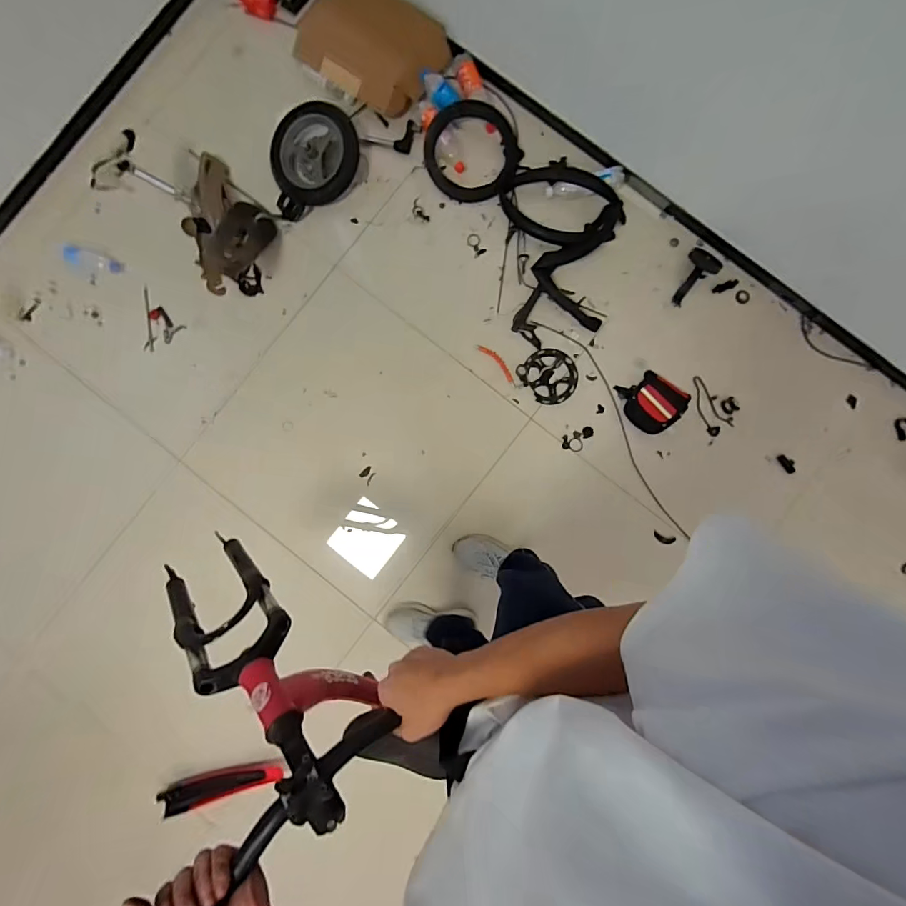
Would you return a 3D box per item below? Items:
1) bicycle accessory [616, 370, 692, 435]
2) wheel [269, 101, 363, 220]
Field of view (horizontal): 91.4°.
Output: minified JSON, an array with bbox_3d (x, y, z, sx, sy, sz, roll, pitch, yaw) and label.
[{"bbox_3d":[0.631,-0.164,1.358,0.193,0.074,0.181,-25,88,0],"label":"bicycle accessory"},{"bbox_3d":[-0.447,-0.934,1.388,0.304,0.056,0.304,0,105,1],"label":"wheel"}]

